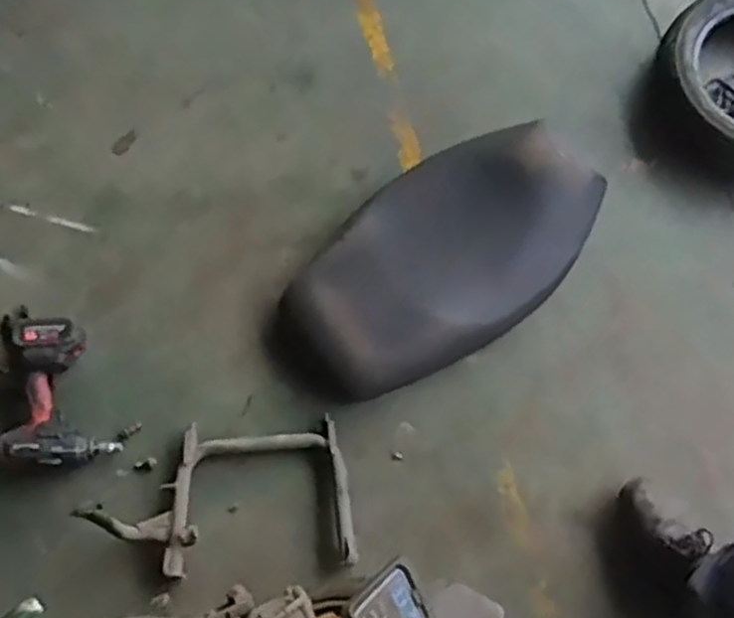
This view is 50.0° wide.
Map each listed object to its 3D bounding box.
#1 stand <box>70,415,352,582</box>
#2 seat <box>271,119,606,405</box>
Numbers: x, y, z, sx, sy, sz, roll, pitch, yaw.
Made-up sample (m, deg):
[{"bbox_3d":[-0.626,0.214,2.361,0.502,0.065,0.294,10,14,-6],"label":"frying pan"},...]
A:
[{"bbox_3d":[-0.230,0.295,1.264,0.397,0.150,0.237,-5,70,-1],"label":"stand"},{"bbox_3d":[0.130,-0.081,1.402,0.626,0.124,0.301,-34,73,-11],"label":"seat"}]

